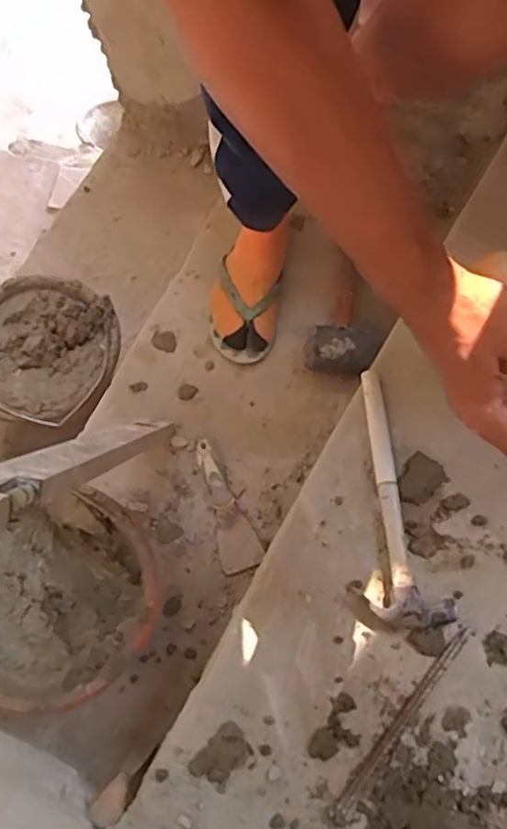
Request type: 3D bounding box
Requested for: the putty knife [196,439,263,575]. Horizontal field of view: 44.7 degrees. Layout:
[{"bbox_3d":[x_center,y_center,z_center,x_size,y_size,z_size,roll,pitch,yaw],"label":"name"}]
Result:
[{"bbox_3d":[-0.036,0.121,0.841,0.054,0.021,0.181,-14,69,-3],"label":"putty knife"}]

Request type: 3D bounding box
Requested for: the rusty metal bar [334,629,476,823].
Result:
[{"bbox_3d":[0.146,0.291,0.595,0.015,0.010,0.209,39,75,15],"label":"rusty metal bar"}]

